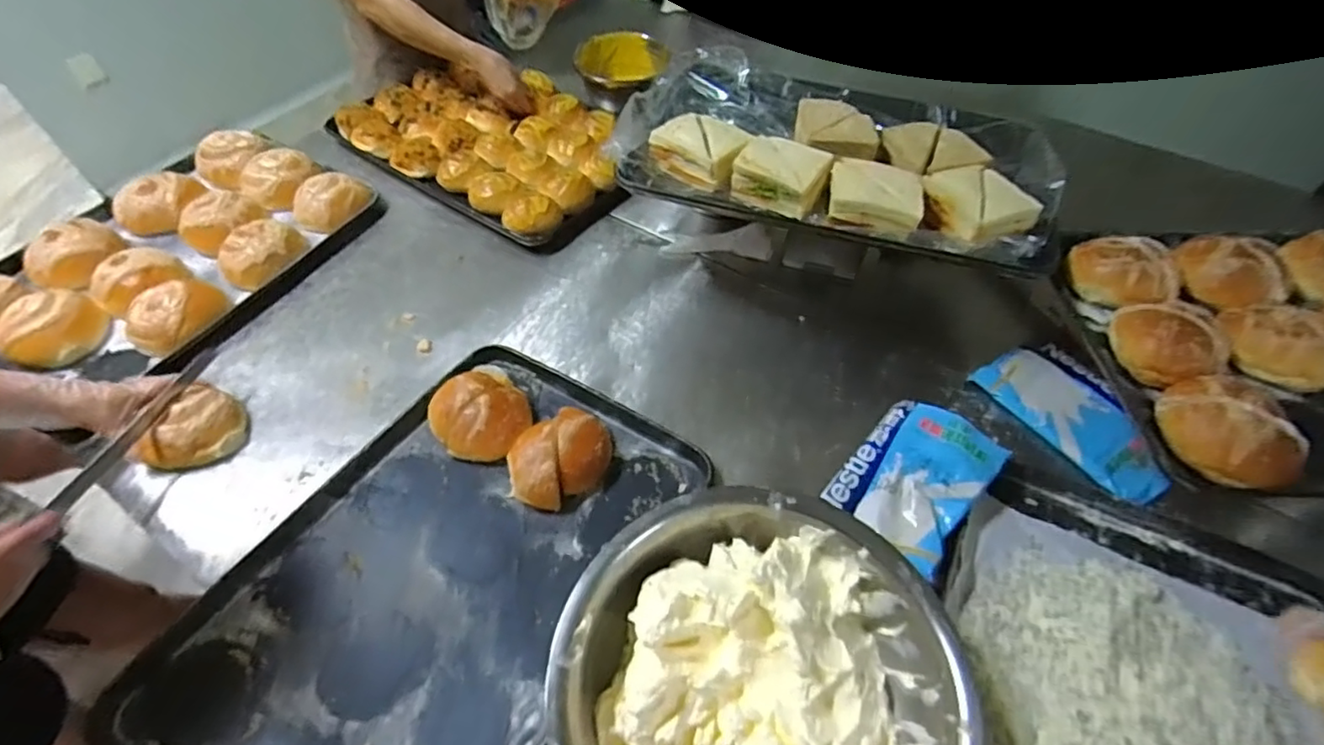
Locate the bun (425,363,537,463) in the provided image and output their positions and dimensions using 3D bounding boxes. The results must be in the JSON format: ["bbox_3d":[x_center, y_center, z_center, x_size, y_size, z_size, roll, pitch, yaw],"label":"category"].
[{"bbox_3d":[-0.242,0.055,0.823,0.126,0.055,0.137,1,52,-2],"label":"bun"}]

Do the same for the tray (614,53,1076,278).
[{"bbox_3d":[0.264,-0.347,0.925,0.625,0.077,0.395,16,53,10],"label":"tray"}]

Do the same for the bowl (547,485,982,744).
[{"bbox_3d":[0.081,0.287,0.595,0.353,0.110,0.328,2,54,-2],"label":"bowl"}]

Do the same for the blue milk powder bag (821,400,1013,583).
[{"bbox_3d":[0.307,0.128,0.746,0.146,0.022,0.185,30,70,32],"label":"blue milk powder bag"}]

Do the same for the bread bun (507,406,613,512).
[{"bbox_3d":[-0.132,0.104,0.779,0.139,0.056,0.103,-30,57,-21],"label":"bread bun"}]

